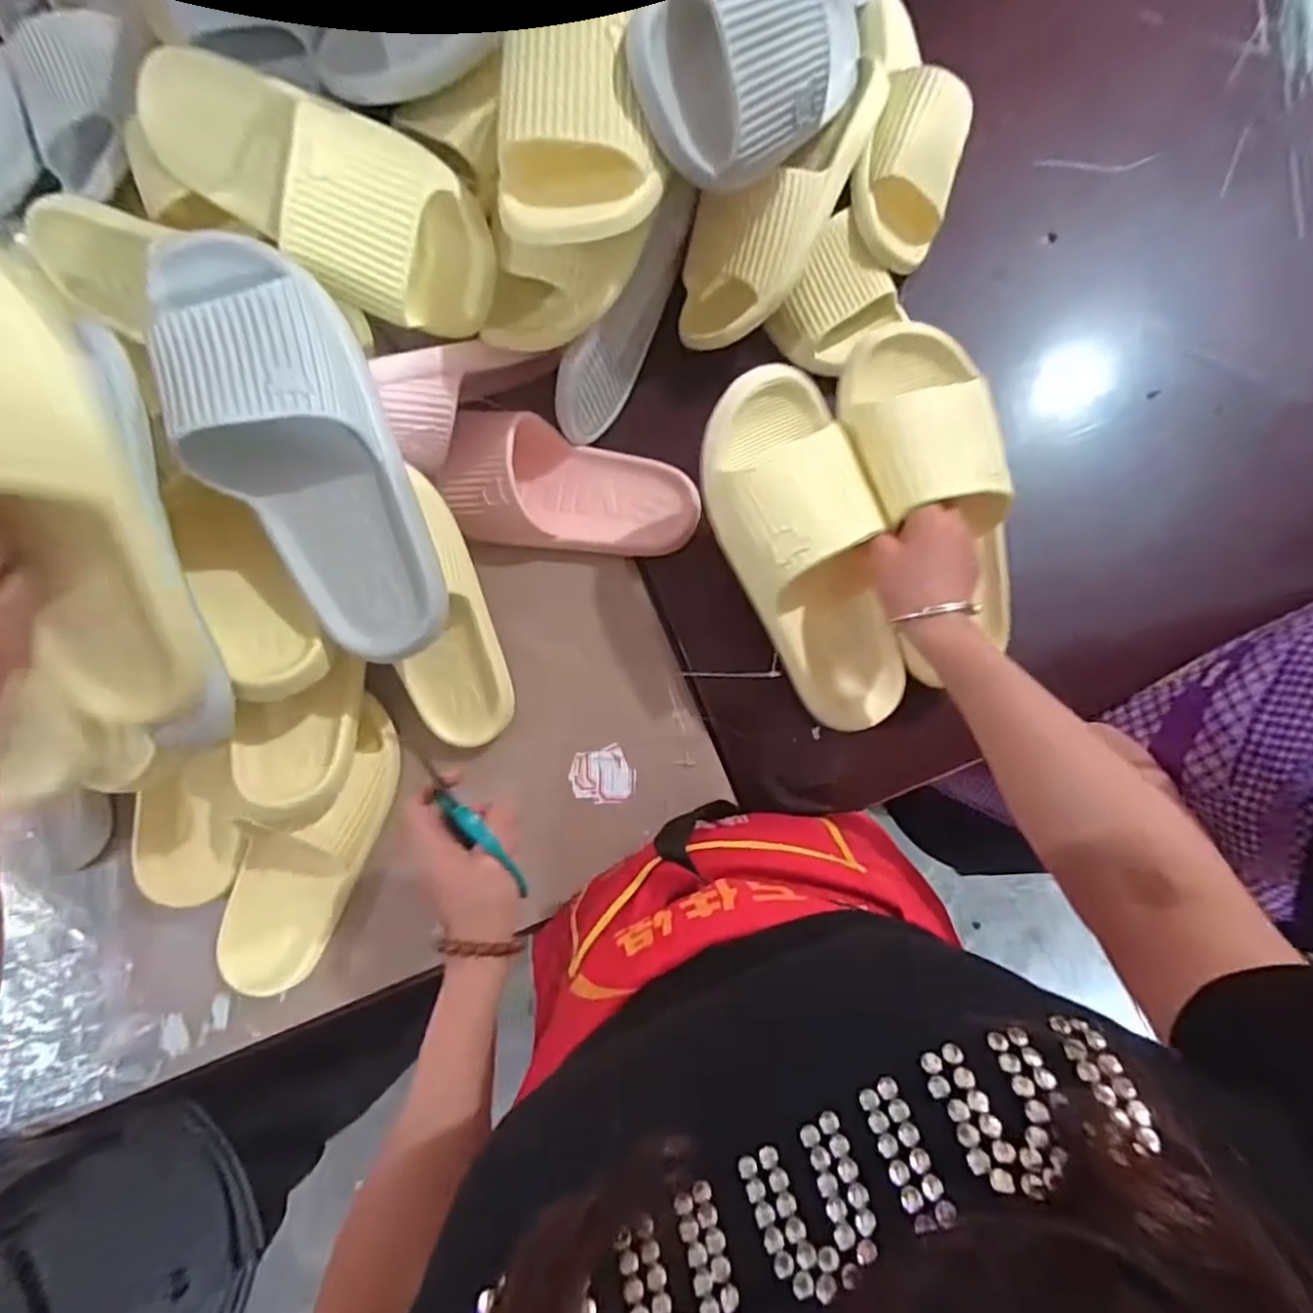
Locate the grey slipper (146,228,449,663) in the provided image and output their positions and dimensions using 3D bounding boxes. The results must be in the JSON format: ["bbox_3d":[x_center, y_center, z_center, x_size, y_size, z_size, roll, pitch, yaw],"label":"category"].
[{"bbox_3d":[-0.225,-0.133,0.407,0.104,0.082,0.286,-24,103,-2],"label":"grey slipper"}]

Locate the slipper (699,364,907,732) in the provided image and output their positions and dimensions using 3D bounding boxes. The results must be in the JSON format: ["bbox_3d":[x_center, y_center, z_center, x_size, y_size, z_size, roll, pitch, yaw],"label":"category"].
[{"bbox_3d":[0.116,-0.062,0.461,0.103,0.061,0.268,-25,108,-2],"label":"slipper"}]

